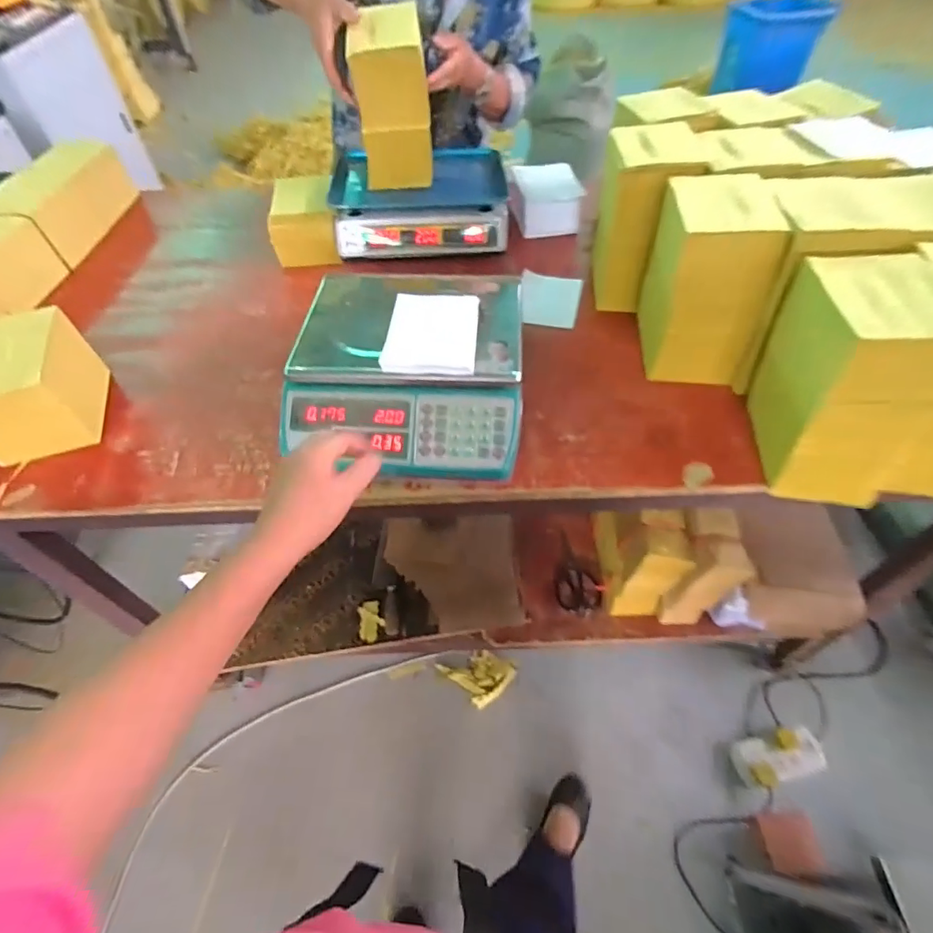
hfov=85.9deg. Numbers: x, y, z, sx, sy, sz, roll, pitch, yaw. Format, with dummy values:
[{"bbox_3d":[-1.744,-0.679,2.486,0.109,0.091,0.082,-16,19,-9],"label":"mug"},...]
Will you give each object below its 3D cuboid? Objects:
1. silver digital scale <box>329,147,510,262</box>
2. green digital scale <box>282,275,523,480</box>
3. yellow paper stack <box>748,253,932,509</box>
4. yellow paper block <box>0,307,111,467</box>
[{"bbox_3d":[-0.092,-0.532,1.008,0.337,0.094,0.250,-4,53,-2],"label":"silver digital scale"},{"bbox_3d":[-0.076,-0.139,0.670,0.289,0.098,0.296,2,53,3],"label":"green digital scale"},{"bbox_3d":[0.436,-0.097,0.583,0.119,0.222,0.189,4,53,4],"label":"yellow paper stack"},{"bbox_3d":[-0.610,-0.110,0.707,0.132,0.129,0.183,-14,54,-9],"label":"yellow paper block"}]

